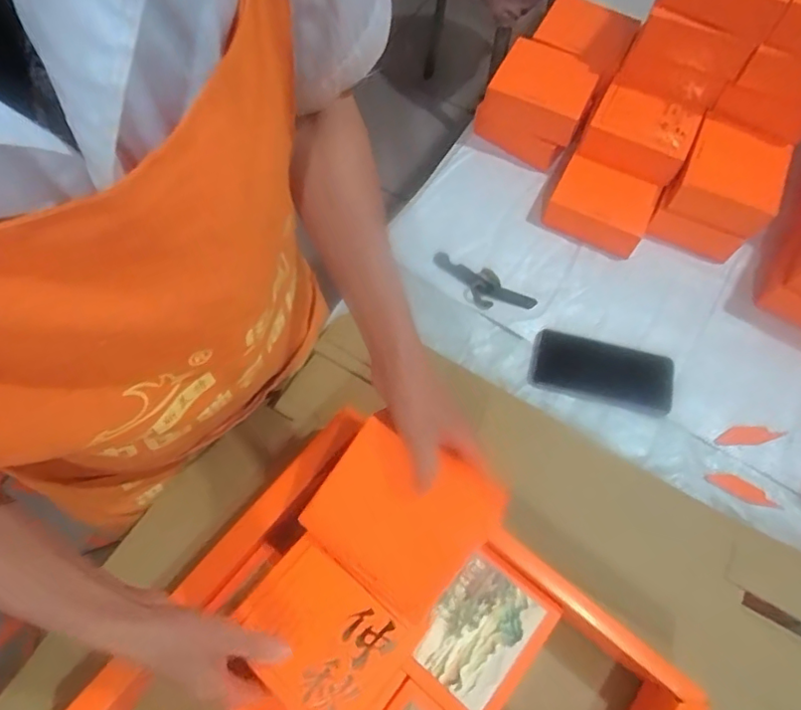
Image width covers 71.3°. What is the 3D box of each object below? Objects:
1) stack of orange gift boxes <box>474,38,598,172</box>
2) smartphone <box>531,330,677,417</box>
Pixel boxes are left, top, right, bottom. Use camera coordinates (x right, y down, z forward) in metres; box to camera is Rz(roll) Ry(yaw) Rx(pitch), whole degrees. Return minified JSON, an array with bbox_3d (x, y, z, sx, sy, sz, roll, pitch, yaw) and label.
[{"bbox_3d":[0.191,-0.351,0.798,0.142,0.107,0.119,33,69,13],"label":"stack of orange gift boxes"},{"bbox_3d":[0.248,0.021,0.688,0.173,0.010,0.080,13,66,4],"label":"smartphone"}]

